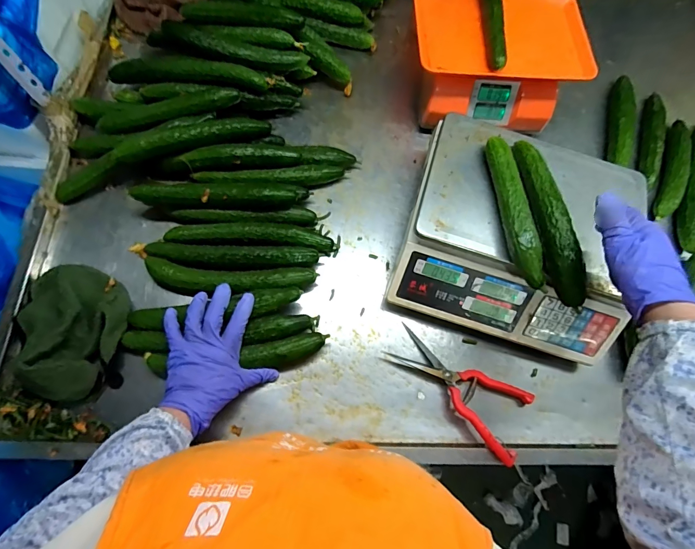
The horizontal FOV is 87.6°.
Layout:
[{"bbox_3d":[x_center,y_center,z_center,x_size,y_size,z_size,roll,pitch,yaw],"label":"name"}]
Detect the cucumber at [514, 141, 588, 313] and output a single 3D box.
[{"bbox_3d":[0.270,-0.080,0.482,0.037,0.034,0.245,-6,72,-7],"label":"cucumber"}]

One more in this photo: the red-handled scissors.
[{"bbox_3d":[0.163,0.155,0.531,0.219,0.033,0.108,39,72,8],"label":"red-handled scissors"}]

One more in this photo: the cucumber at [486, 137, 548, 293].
[{"bbox_3d":[0.226,-0.088,0.485,0.033,0.028,0.219,-2,72,-6],"label":"cucumber"}]

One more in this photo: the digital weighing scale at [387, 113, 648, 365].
[{"bbox_3d":[0.259,-0.055,0.565,0.337,0.122,0.298,17,70,0],"label":"digital weighing scale"}]

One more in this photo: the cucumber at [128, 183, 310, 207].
[{"bbox_3d":[-0.194,-0.128,0.562,0.264,0.031,0.050,-2,71,-7],"label":"cucumber"}]

